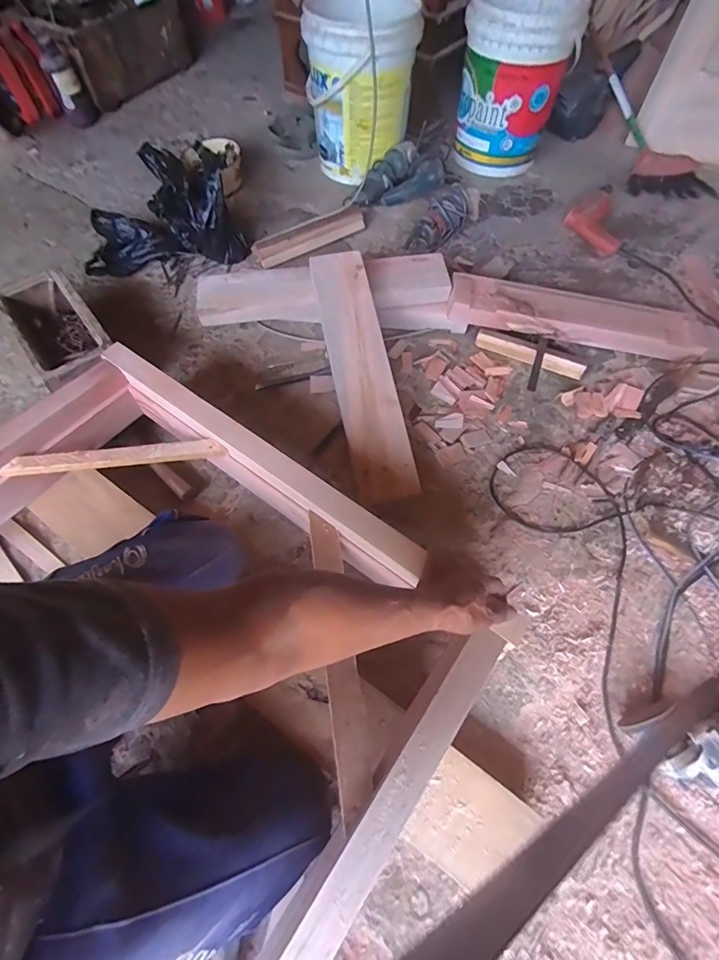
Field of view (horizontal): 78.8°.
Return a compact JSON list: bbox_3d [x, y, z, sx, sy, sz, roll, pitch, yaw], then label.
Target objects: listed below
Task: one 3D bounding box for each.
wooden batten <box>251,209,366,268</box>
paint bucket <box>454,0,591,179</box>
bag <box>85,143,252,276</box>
[{"bbox_3d":[-0.130,-0.659,1.190,0.327,0.057,0.043,-32,65,-14],"label":"wooden batten"},{"bbox_3d":[0.456,-1.184,1.303,0.300,0.355,0.318,16,62,8],"label":"paint bucket"},{"bbox_3d":[-0.511,-0.679,1.126,0.402,0.202,0.230,-8,62,-2],"label":"bag"}]

